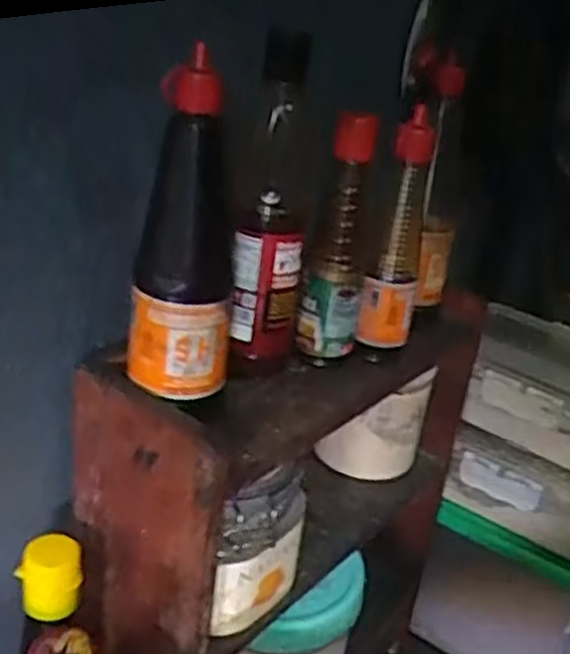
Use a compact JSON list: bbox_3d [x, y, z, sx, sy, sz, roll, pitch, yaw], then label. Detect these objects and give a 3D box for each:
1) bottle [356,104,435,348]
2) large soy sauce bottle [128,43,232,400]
[{"bbox_3d":[0.074,-0.060,0.505,0.032,0.148,0.034,11,24,10],"label":"bottle"},{"bbox_3d":[-0.051,-0.046,0.411,0.054,0.168,0.042,5,24,-4],"label":"large soy sauce bottle"}]

